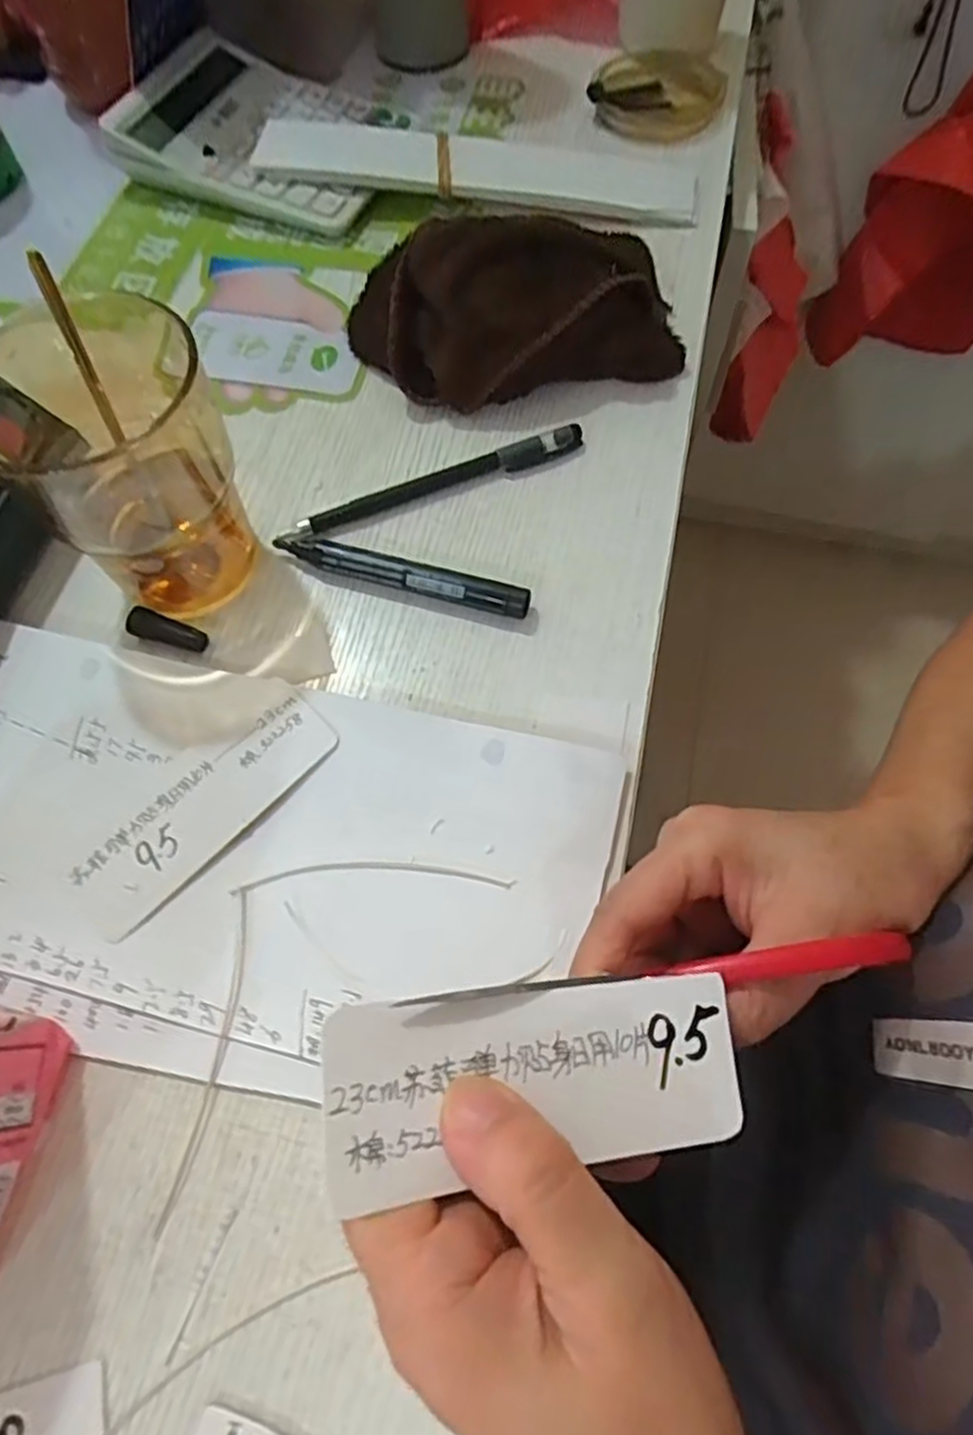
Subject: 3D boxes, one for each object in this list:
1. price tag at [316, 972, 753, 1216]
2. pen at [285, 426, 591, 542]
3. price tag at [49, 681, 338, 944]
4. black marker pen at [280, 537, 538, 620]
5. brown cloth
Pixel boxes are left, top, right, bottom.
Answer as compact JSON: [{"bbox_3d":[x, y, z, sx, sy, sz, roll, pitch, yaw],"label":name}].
[{"bbox_3d":[0.014,0.088,0.188,0.106,0.007,0.042,2,63,-18],"label":"price tag"},{"bbox_3d":[-0.024,-0.112,0.361,0.149,0.011,0.013,-22,66,-9],"label":"pen"},{"bbox_3d":[-0.113,0.033,0.298,0.114,0.004,0.042,-43,72,-13],"label":"price tag"},{"bbox_3d":[-0.039,-0.063,0.338,0.118,0.014,0.012,15,66,8],"label":"black marker pen"},{"bbox_3d":[0.013,-0.215,0.384,0.165,0.062,0.089,-10,65,-4],"label":"brown cloth"}]

